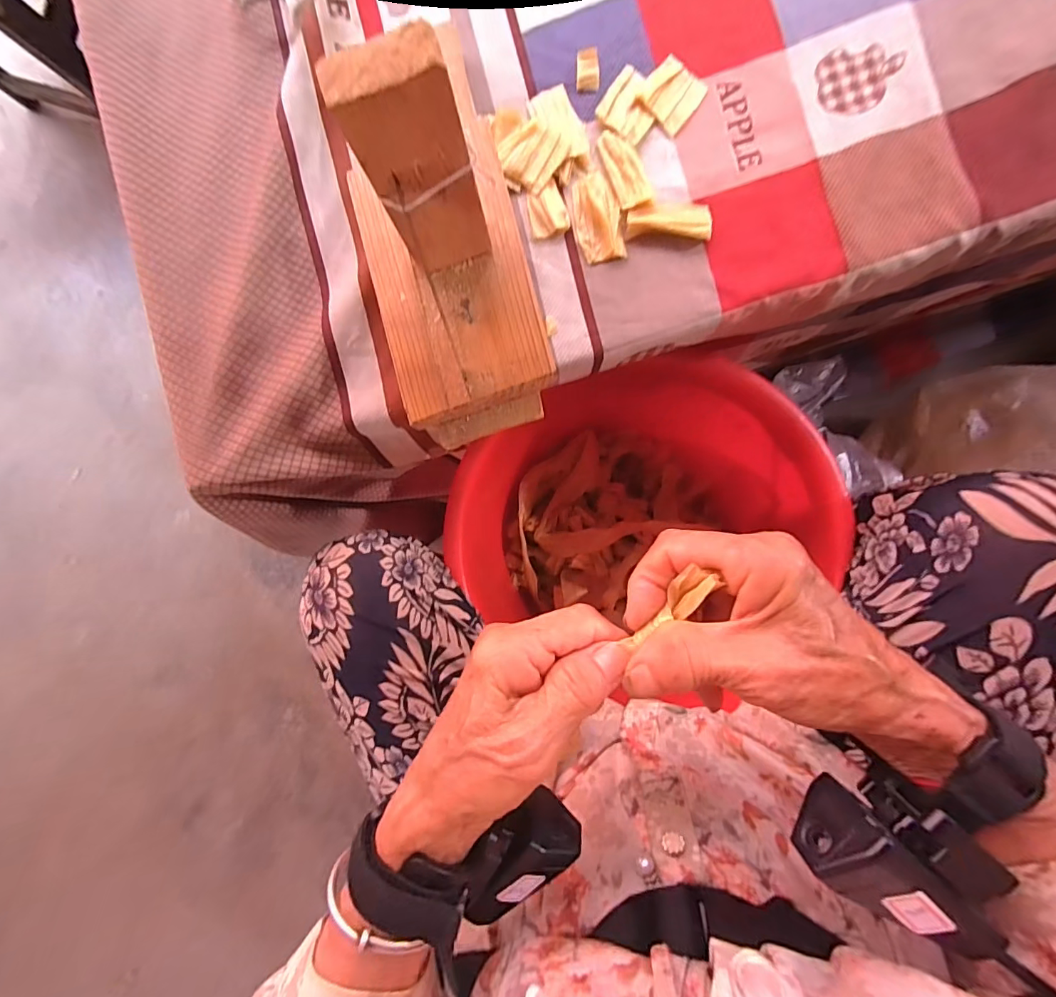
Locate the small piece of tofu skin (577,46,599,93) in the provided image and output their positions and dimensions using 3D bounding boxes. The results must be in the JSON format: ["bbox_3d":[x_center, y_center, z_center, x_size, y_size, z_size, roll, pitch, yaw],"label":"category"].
[{"bbox_3d":[0.039,-0.275,0.297,0.014,0.006,0.025,0,89,5],"label":"small piece of tofu skin"}]

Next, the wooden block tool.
[{"bbox_3d":[-0.043,-0.115,0.228,0.084,0.147,0.150,-16,87,4],"label":"wooden block tool"}]

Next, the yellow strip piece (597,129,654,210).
[{"bbox_3d":[0.061,-0.208,0.290,0.021,0.005,0.055,-19,87,4],"label":"yellow strip piece"}]

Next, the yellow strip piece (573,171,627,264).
[{"bbox_3d":[0.044,-0.178,0.292,0.028,0.008,0.054,-7,88,4],"label":"yellow strip piece"}]

